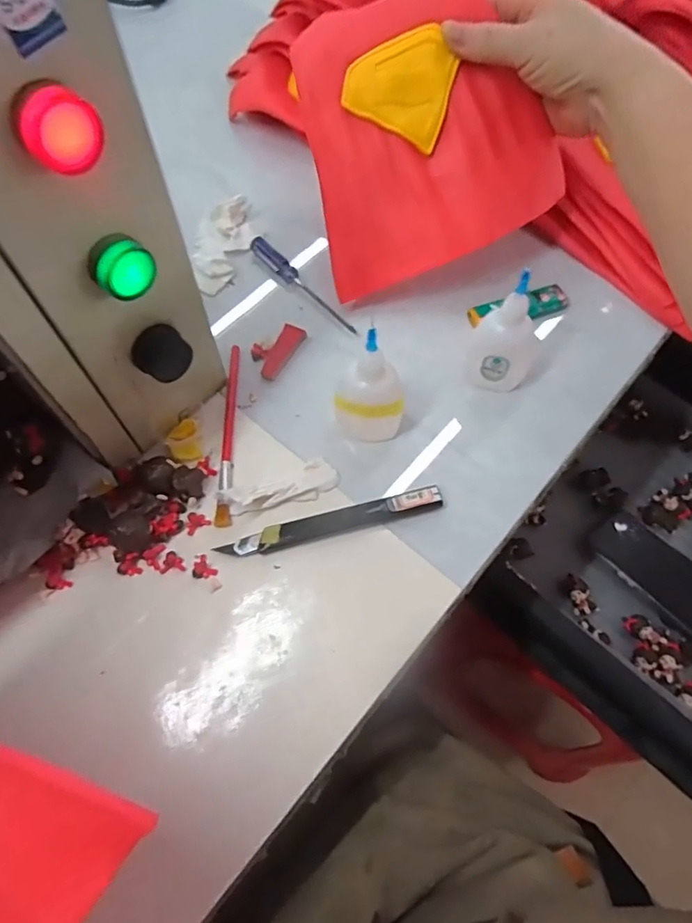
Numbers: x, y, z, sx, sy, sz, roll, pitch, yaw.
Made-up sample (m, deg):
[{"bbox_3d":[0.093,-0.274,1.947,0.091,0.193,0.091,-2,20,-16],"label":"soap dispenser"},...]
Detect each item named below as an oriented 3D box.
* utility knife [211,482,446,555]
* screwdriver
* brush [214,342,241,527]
[{"bbox_3d":[-0.008,0.040,0.349,0.143,0.011,0.014,-14,64,-7],"label":"utility knife"},{"bbox_3d":[-0.035,-0.142,0.438,0.015,0.011,0.120,-39,69,-17],"label":"screwdriver"},{"bbox_3d":[-0.082,-0.023,0.384,0.010,0.005,0.144,-3,63,-1],"label":"brush"}]

